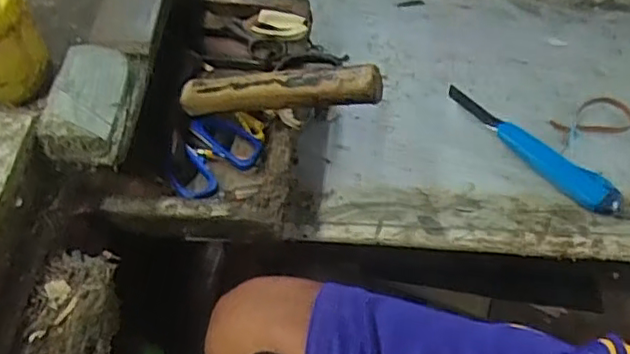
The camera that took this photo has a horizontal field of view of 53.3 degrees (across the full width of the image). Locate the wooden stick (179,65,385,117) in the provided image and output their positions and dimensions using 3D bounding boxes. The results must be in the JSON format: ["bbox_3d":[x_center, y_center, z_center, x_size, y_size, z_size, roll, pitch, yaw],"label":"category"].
[{"bbox_3d":[-0.037,-0.081,0.592,0.198,0.033,0.024,-1,50,21],"label":"wooden stick"}]

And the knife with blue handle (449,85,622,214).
[{"bbox_3d":[0.237,-0.033,0.684,0.036,0.026,0.210,-35,61,-25],"label":"knife with blue handle"}]

